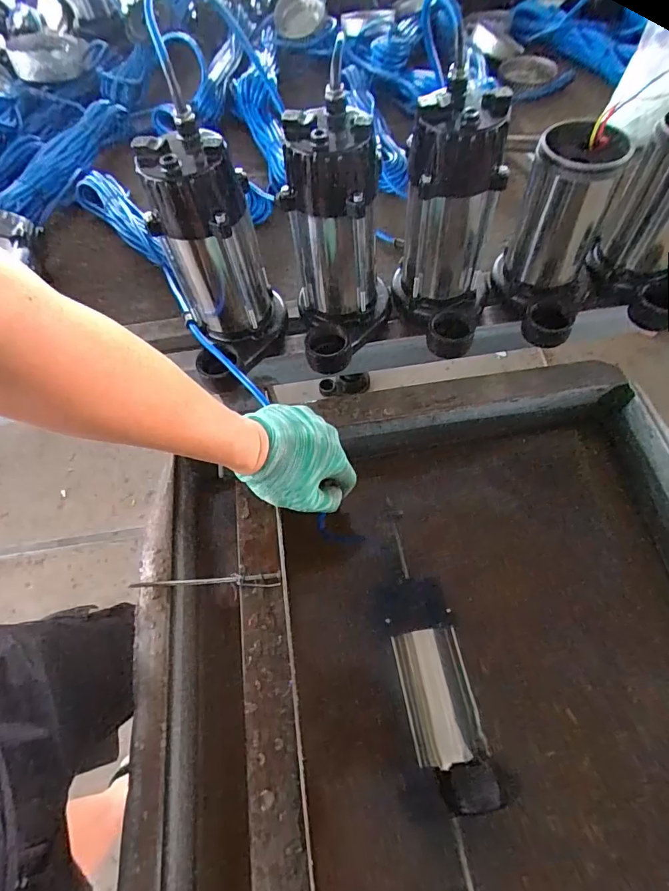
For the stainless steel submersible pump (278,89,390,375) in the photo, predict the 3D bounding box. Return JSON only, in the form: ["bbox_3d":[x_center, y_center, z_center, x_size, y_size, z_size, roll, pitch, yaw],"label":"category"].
[{"bbox_3d":[0.009,-0.211,0.508,0.116,0.236,0.138,-10,61,-2],"label":"stainless steel submersible pump"}]

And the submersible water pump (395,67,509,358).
[{"bbox_3d":[0.122,-0.226,0.511,0.102,0.240,0.145,7,62,8],"label":"submersible water pump"}]

